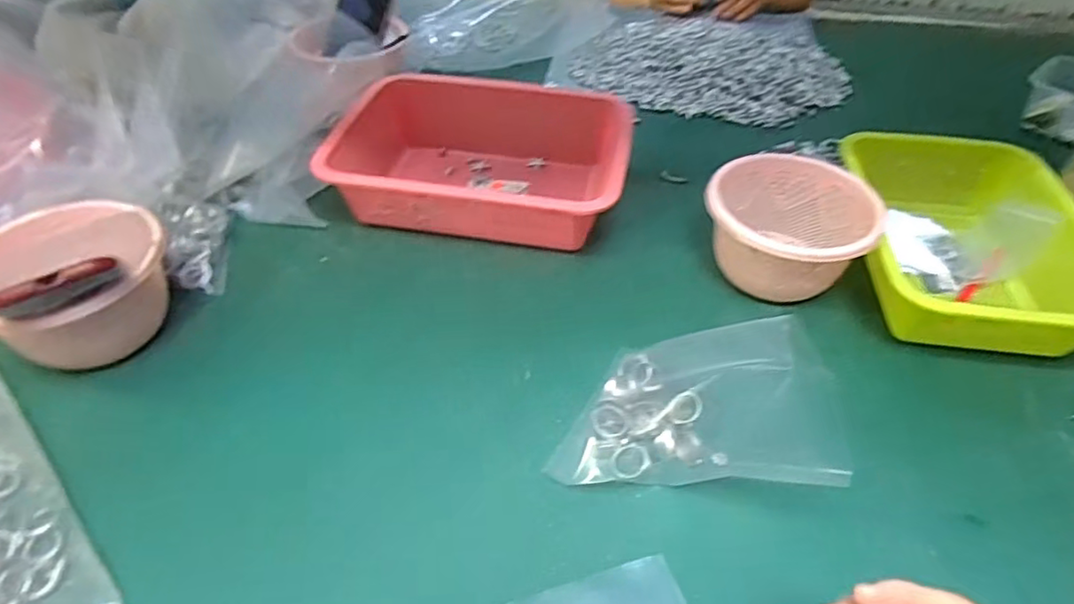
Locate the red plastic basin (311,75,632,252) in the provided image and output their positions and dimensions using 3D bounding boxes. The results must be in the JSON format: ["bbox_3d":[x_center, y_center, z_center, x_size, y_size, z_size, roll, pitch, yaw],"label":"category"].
[{"bbox_3d":[-0.054,-0.145,0.673,0.301,0.088,0.224,12,47,10],"label":"red plastic basin"}]

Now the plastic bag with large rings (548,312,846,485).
[{"bbox_3d":[0.127,0.074,0.490,0.220,0.019,0.150,0,46,-2],"label":"plastic bag with large rings"}]

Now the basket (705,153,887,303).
[{"bbox_3d":[0.226,-0.065,0.574,0.133,0.079,0.131,1,46,-1],"label":"basket"}]

